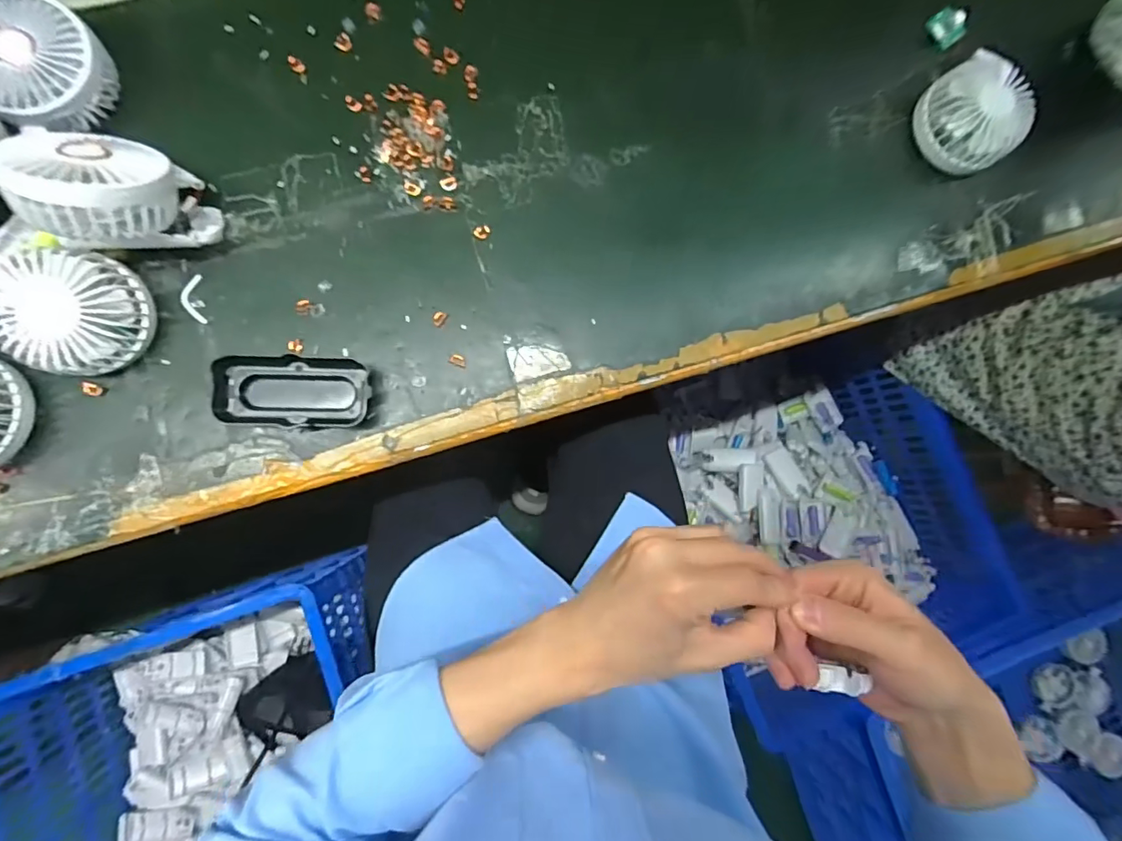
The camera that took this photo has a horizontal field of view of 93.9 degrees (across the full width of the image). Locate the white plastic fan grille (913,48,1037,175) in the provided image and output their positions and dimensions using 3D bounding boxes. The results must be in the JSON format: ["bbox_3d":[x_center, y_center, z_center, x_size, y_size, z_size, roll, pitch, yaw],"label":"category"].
[{"bbox_3d":[0.356,-0.262,0.456,0.078,0.053,0.089,-26,90,-7],"label":"white plastic fan grille"}]

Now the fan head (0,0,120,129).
[{"bbox_3d":[-0.376,-0.258,0.381,0.084,0.051,0.093,-44,91,-7],"label":"fan head"}]

